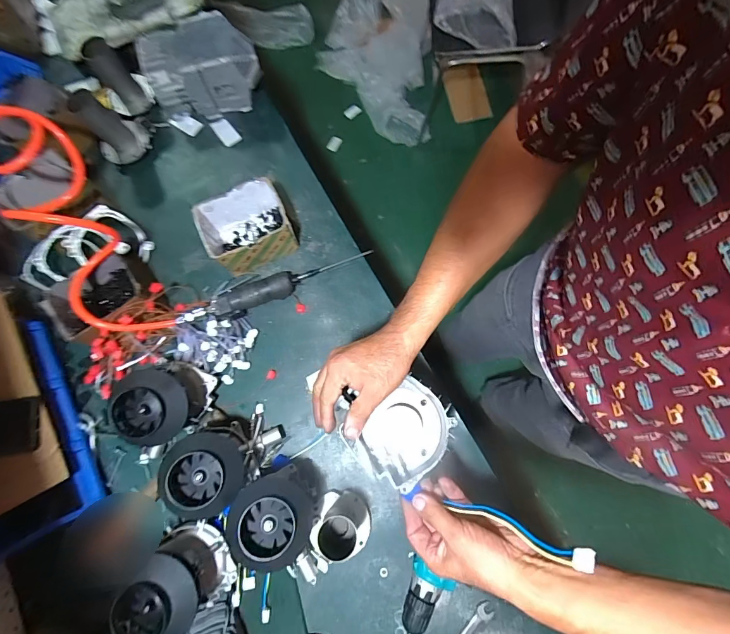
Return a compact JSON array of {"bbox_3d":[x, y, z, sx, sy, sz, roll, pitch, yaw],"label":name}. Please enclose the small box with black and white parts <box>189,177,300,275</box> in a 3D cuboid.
[{"bbox_3d":[-0.210,-0.159,0.670,0.147,0.097,0.120,-23,76,-4],"label":"small box with black and white parts"}]

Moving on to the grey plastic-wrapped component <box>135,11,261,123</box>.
[{"bbox_3d":[-0.313,-0.483,0.731,0.207,0.128,0.118,-8,76,0],"label":"grey plastic-wrapped component"}]

